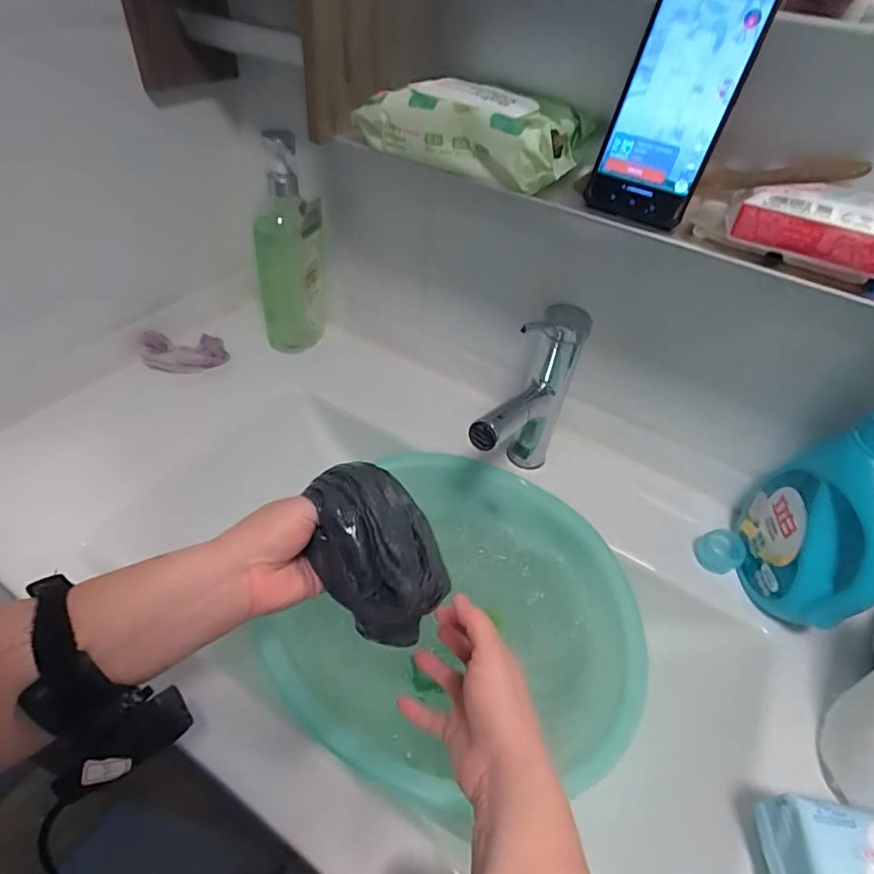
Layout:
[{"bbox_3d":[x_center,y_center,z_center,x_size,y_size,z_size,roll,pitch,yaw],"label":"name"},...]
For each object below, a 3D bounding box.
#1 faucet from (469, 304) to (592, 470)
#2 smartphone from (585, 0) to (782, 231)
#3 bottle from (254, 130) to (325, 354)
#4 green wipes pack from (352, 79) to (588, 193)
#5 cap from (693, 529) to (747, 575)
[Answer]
[{"bbox_3d":[0.088,-0.013,0.549,0.046,0.196,0.164,25,47,17],"label":"faucet"},{"bbox_3d":[0.176,-0.248,0.392,0.079,0.165,0.014,28,28,20],"label":"smartphone"},{"bbox_3d":[-0.195,-0.244,0.708,0.089,0.285,0.074,-9,47,-16],"label":"bottle"},{"bbox_3d":[0.025,-0.272,0.464,0.201,0.052,0.098,25,47,18],"label":"green wipes pack"},{"bbox_3d":[0.301,0.122,0.567,0.041,0.033,0.036,19,46,12],"label":"cap"}]

